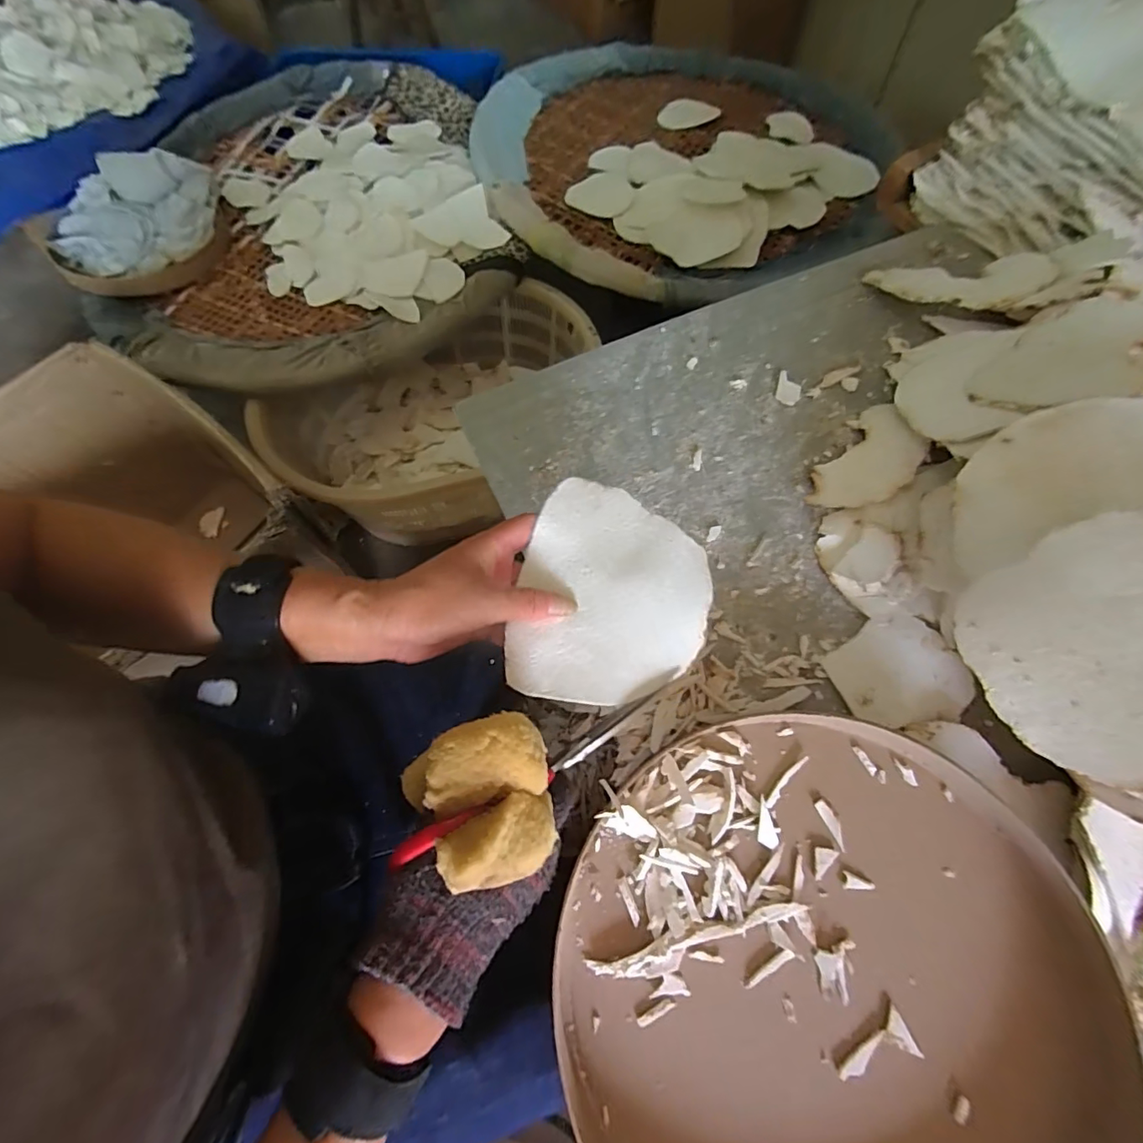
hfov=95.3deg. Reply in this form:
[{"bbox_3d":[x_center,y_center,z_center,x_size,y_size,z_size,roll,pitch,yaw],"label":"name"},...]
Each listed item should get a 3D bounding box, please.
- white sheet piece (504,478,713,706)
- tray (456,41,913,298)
[{"bbox_3d":[0.026,0.012,0.333,0.116,0.019,0.141,9,67,6],"label":"white sheet piece"},{"bbox_3d":[0.220,-0.875,1.063,0.815,0.086,0.808,-1,66,2],"label":"tray"}]

